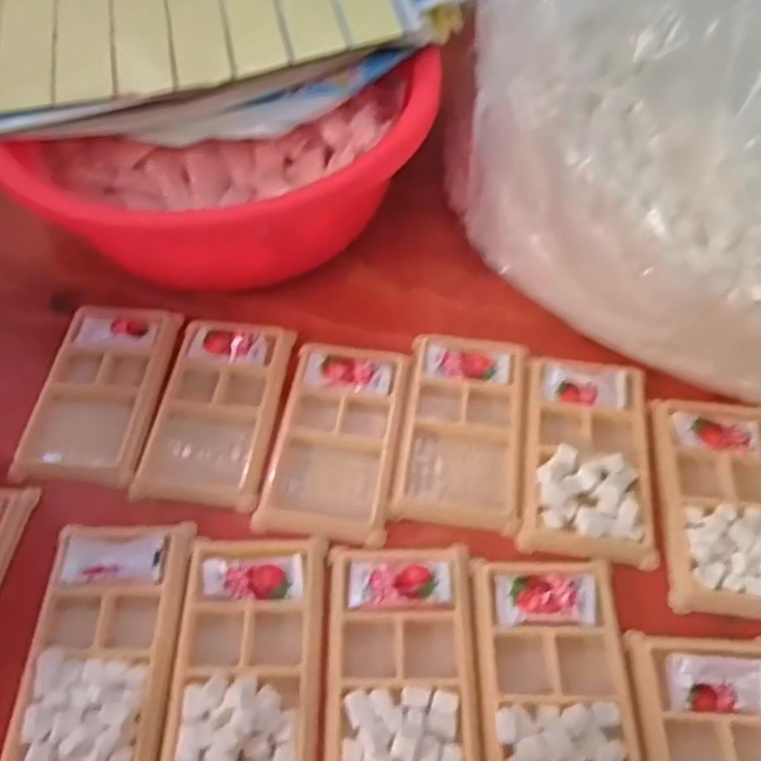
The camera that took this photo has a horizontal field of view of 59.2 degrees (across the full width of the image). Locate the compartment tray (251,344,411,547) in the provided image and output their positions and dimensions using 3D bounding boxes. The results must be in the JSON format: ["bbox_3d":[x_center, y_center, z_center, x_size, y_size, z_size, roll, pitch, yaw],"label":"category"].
[{"bbox_3d":[-0.027,0.035,0.437,0.079,0.010,0.135,8,57,5],"label":"compartment tray"}]

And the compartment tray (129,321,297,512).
[{"bbox_3d":[-0.109,0.017,0.449,0.078,0.010,0.135,6,57,4],"label":"compartment tray"}]

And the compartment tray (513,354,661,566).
[{"bbox_3d":[0.133,0.046,0.424,0.077,0.016,0.132,8,57,6],"label":"compartment tray"}]

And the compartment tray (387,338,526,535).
[{"bbox_3d":[0.056,0.031,0.444,0.078,0.012,0.135,8,57,5],"label":"compartment tray"}]

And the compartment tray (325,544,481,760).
[{"bbox_3d":[0.010,0.146,0.353,0.076,0.014,0.119,-1,57,0],"label":"compartment tray"}]

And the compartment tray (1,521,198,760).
[{"bbox_3d":[-0.150,0.142,0.363,0.077,0.013,0.137,0,57,0],"label":"compartment tray"}]

